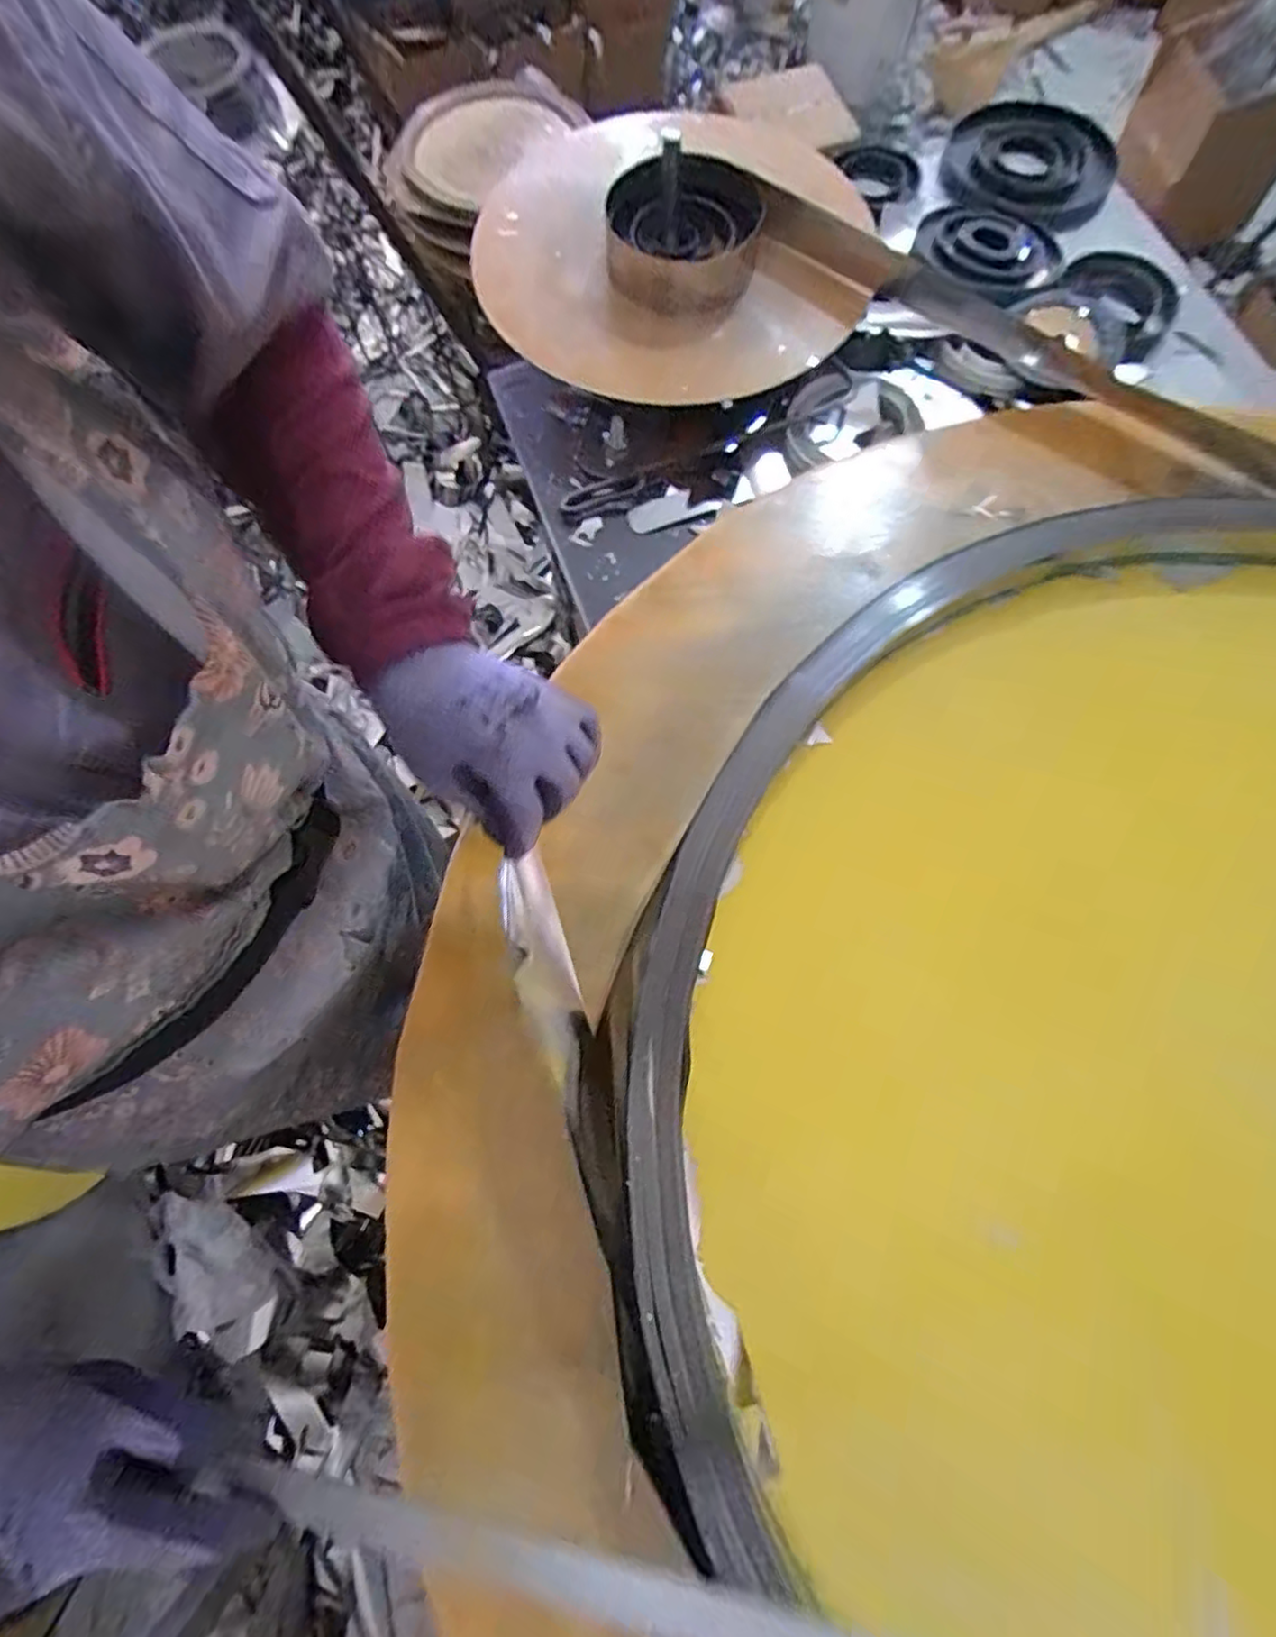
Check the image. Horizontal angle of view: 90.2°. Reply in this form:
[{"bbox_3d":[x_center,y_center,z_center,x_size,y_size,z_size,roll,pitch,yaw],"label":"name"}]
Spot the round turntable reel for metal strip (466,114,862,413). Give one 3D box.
[{"bbox_3d":[0.028,-0.561,0.616,0.386,0.060,0.354,0,74,1],"label":"round turntable reel for metal strip"}]

